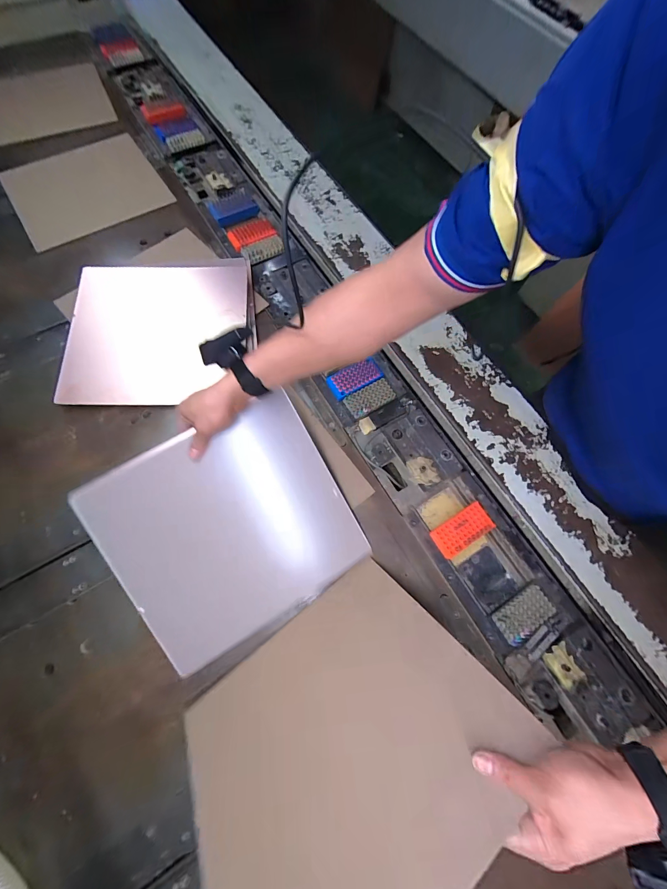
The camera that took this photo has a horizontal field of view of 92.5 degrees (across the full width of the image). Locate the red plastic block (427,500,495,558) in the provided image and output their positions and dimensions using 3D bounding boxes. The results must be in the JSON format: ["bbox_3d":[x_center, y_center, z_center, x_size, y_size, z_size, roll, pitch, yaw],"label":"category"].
[{"bbox_3d":[0.236,0.156,0.588,0.114,0.018,0.055,-28,74,-11],"label":"red plastic block"}]

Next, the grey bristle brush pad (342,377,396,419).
[{"bbox_3d":[0.075,-0.096,0.668,0.103,0.015,0.051,-29,74,-11],"label":"grey bristle brush pad"}]

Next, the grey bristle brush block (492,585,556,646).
[{"bbox_3d":[0.323,0.289,0.546,0.101,0.025,0.054,-29,74,-11],"label":"grey bristle brush block"}]

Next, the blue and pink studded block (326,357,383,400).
[{"bbox_3d":[0.046,-0.142,0.677,0.114,0.020,0.055,-27,74,-11],"label":"blue and pink studded block"}]

